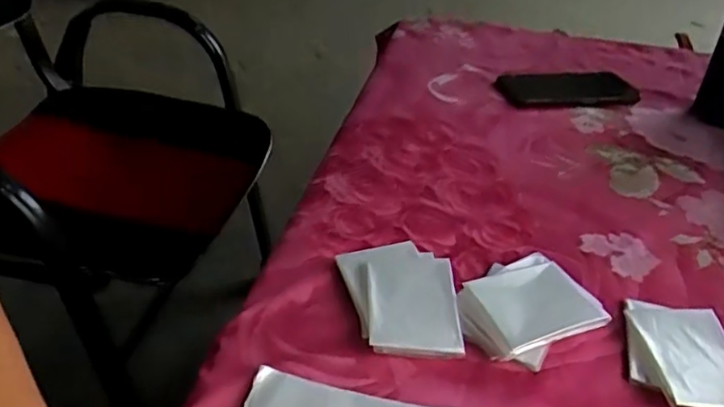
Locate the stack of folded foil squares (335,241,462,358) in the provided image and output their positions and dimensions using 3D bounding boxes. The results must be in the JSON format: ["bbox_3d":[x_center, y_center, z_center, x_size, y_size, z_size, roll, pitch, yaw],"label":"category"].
[{"bbox_3d":[0.027,0.066,0.455,0.080,0.016,0.103,1,36,-3],"label":"stack of folded foil squares"}]

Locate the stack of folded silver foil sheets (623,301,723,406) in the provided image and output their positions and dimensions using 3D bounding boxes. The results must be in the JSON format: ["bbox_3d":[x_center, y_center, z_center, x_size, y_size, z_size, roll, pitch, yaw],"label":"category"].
[{"bbox_3d":[0.217,0.103,0.428,0.074,0.012,0.085,3,36,-1],"label":"stack of folded silver foil sheets"}]

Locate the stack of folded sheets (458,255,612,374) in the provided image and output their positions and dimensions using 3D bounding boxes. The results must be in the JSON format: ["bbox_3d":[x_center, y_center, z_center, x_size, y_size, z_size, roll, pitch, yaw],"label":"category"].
[{"bbox_3d":[0.117,0.074,0.450,0.091,0.022,0.076,-16,40,-25],"label":"stack of folded sheets"}]

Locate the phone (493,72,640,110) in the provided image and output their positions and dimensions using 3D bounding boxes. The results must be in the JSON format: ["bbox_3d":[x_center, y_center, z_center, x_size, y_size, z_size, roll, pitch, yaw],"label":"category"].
[{"bbox_3d":[0.248,-0.138,0.769,0.165,0.012,0.086,-6,37,-13],"label":"phone"}]

